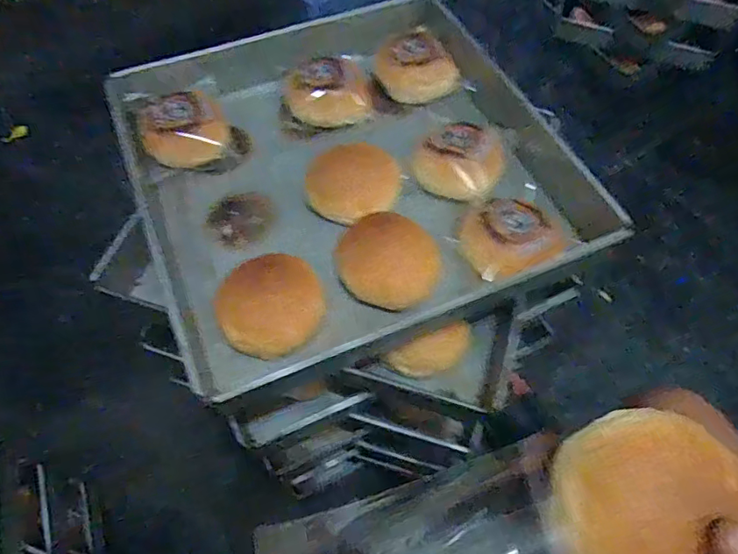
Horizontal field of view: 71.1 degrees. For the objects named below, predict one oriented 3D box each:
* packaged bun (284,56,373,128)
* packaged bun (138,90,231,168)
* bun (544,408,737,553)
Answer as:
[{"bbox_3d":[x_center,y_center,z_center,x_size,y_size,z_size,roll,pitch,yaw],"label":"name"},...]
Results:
[{"bbox_3d":[-0.048,-0.215,0.607,0.097,0.034,0.087,-4,60,-2],"label":"packaged bun"},{"bbox_3d":[-0.209,-0.168,0.585,0.095,0.042,0.096,-10,61,-6],"label":"packaged bun"},{"bbox_3d":[0.124,0.100,0.230,0.079,0.033,0.086,0,60,0],"label":"bun"}]

